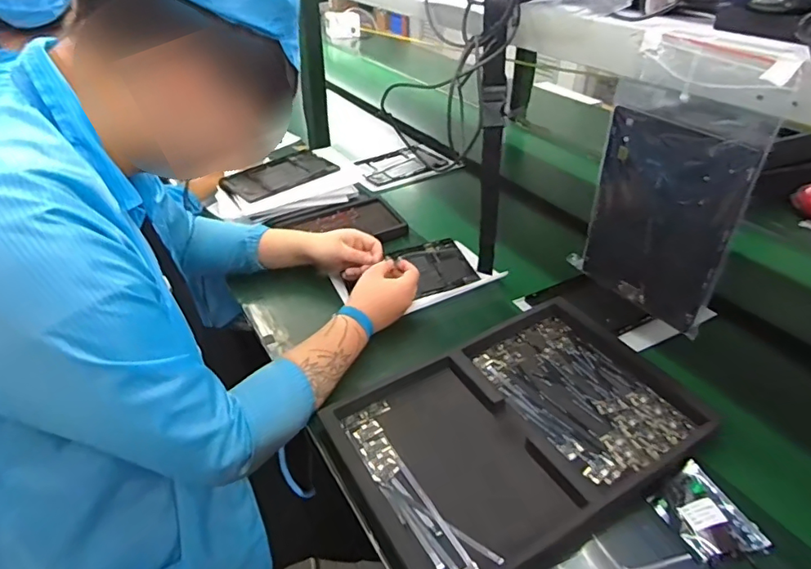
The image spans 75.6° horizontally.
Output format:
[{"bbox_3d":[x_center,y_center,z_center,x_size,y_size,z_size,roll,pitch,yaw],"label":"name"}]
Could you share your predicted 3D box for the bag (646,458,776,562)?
[{"bbox_3d":[0.334,0.260,0.587,0.076,0.017,0.101,-23,37,-8],"label":"bag"}]

